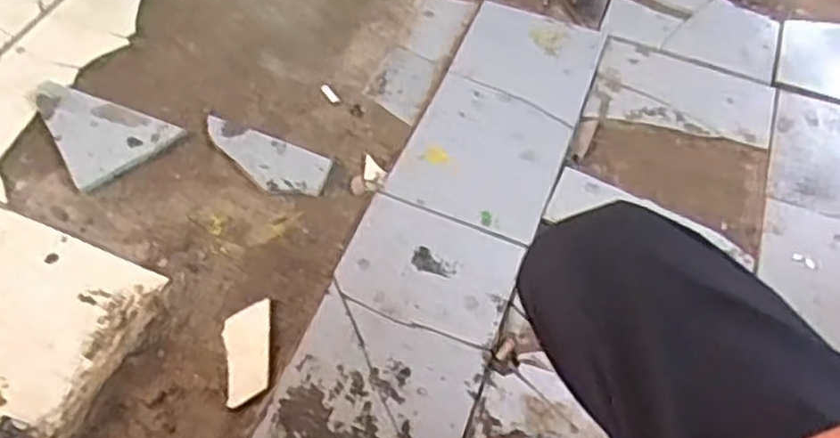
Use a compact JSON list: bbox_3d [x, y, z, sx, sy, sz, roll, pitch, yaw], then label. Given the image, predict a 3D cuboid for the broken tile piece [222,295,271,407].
[{"bbox_3d":[-0.178,0.135,0.732,0.048,0.007,0.108,-3,57,-5],"label":"broken tile piece"}]

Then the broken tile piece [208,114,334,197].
[{"bbox_3d":[-0.197,-0.077,0.882,0.173,0.017,0.076,19,57,9],"label":"broken tile piece"}]

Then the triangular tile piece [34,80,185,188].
[{"bbox_3d":[-0.404,-0.126,0.899,0.132,0.013,0.177,-36,65,-24],"label":"triangular tile piece"}]

